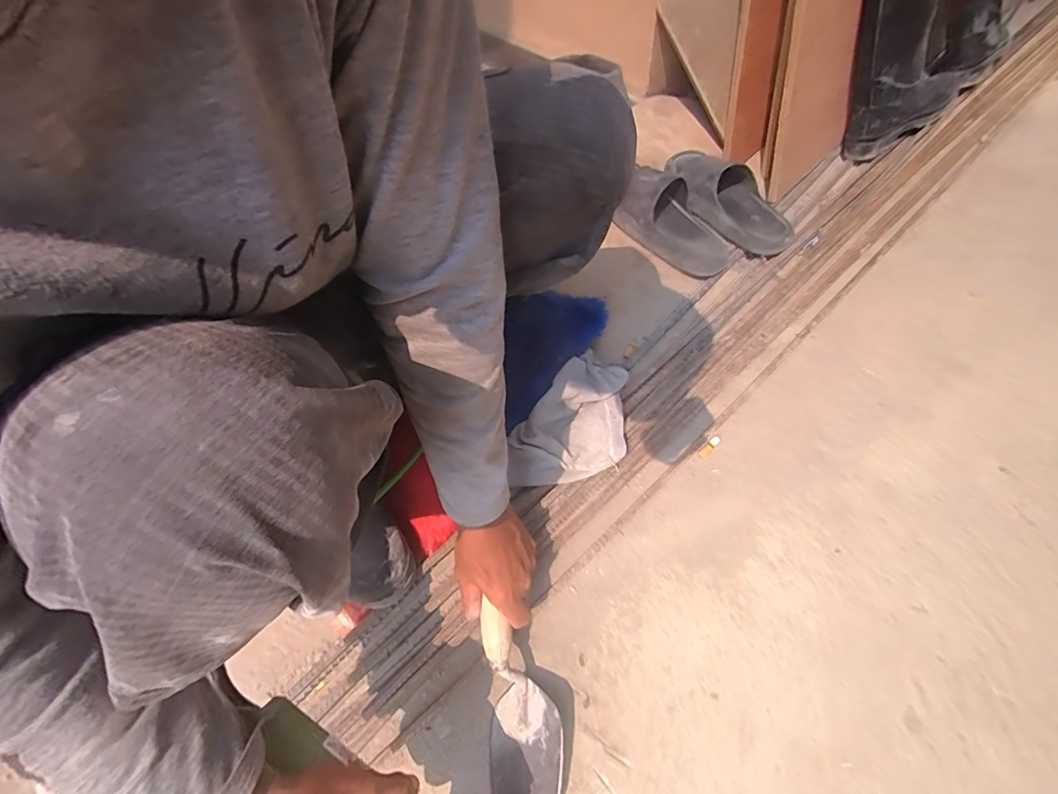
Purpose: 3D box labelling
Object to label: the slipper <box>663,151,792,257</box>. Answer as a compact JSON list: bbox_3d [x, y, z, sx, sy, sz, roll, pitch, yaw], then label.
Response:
[{"bbox_3d":[0.340,-0.346,0.769,0.111,0.068,0.257,-36,63,-15],"label":"slipper"}]

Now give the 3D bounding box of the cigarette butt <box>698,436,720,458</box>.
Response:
[{"bbox_3d":[0.240,0.066,0.594,0.036,0.004,0.012,-41,67,-17],"label":"cigarette butt"}]

